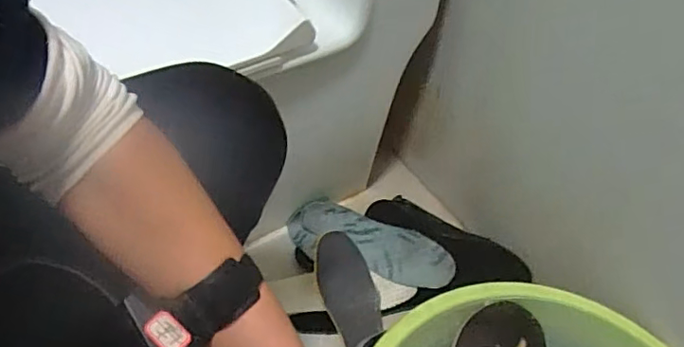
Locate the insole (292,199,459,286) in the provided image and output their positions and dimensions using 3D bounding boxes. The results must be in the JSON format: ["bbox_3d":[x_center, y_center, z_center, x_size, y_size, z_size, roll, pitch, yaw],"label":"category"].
[{"bbox_3d":[0.045,0.120,0.955,0.285,0.023,0.092,15,95,13],"label":"insole"}]

